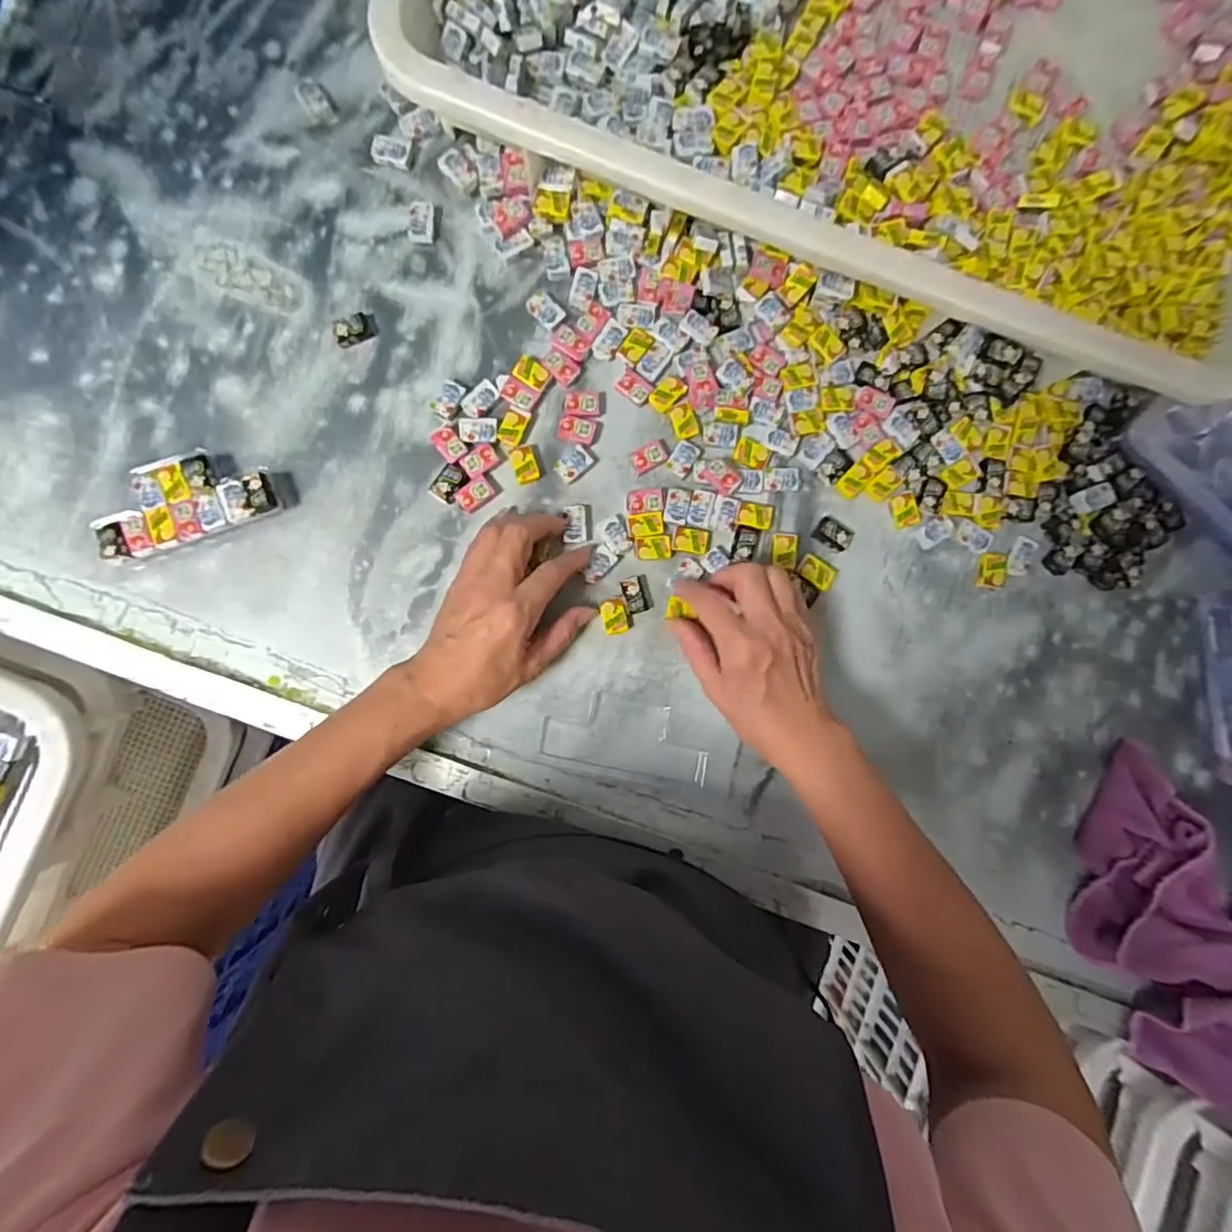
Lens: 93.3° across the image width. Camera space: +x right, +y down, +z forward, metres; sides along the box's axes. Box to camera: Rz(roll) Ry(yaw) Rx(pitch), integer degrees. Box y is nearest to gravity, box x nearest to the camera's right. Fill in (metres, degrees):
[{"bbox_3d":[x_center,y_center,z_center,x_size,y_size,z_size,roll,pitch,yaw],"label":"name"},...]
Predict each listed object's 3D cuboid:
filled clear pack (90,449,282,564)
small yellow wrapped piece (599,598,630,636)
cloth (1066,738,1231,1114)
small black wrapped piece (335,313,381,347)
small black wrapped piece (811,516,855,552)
[{"bbox_3d":[-0.298,-0.081,0.406,0.118,0.020,0.055,-20,89,-3],"label":"filled clear pack"},{"bbox_3d":[-0.001,0.001,0.423,0.019,0.008,0.025,-14,88,-3],"label":"small yellow wrapped piece"},{"bbox_3d":[0.395,0.225,0.417,0.111,0.042,0.244,-24,89,-3],"label":"cloth"},{"bbox_3d":[-0.188,-0.208,0.420,0.030,0.009,0.018,-20,89,-3],"label":"small black wrapped piece"},{"bbox_3d":[0.162,-0.061,0.431,0.026,0.008,0.021,30,87,-1],"label":"small black wrapped piece"}]

